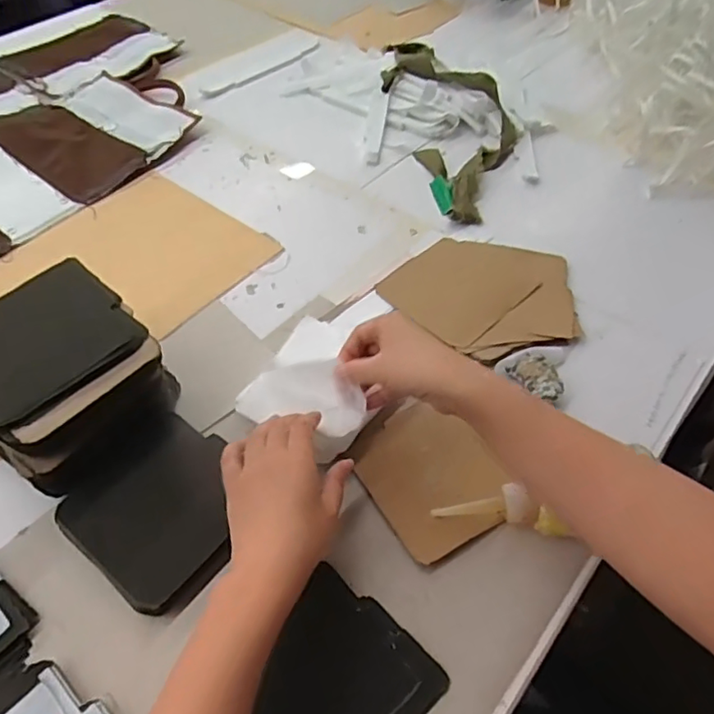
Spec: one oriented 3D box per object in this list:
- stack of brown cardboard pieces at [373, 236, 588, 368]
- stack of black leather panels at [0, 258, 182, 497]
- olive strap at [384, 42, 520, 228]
[{"bbox_3d":[0.148,-0.072,0.647,0.177,0.013,0.190,-36,60,-25],"label":"stack of brown cardboard pieces"},{"bbox_3d":[-0.252,0.023,0.515,0.176,0.091,0.153,34,59,24],"label":"stack of black leather panels"},{"bbox_3d":[0.132,-0.361,0.851,0.154,0.044,0.459,-12,53,-10],"label":"olive strap"}]

